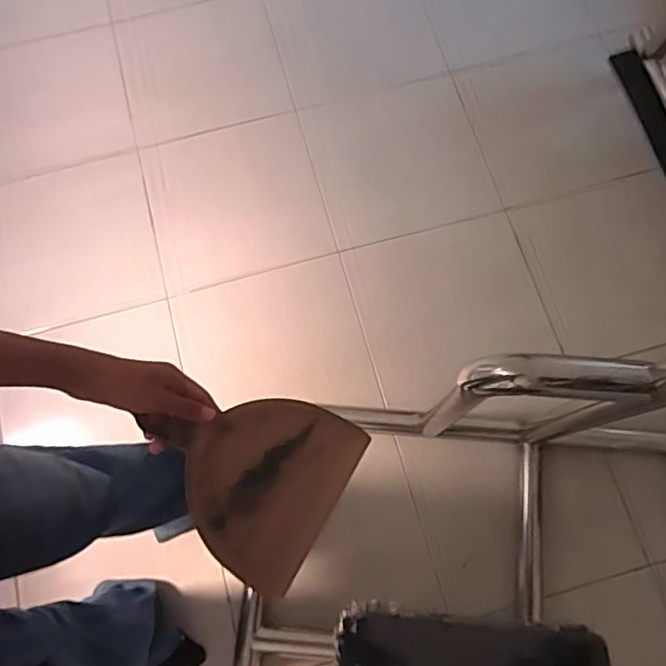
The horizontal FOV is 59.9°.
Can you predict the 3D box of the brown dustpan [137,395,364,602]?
[{"bbox_3d":[-0.064,0.131,0.524,0.135,0.027,0.159,29,77,8],"label":"brown dustpan"}]

